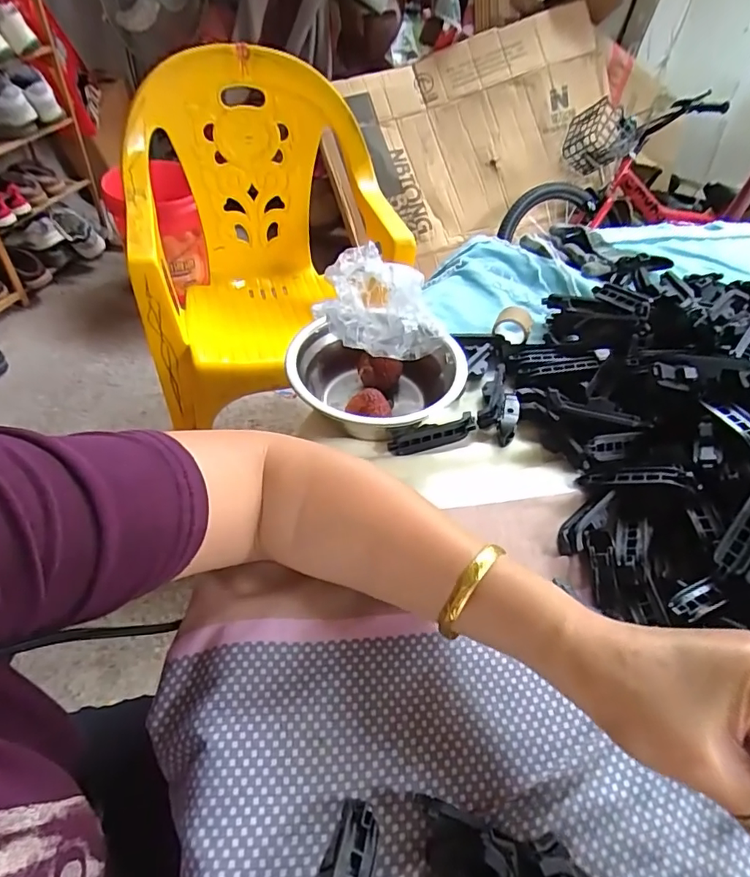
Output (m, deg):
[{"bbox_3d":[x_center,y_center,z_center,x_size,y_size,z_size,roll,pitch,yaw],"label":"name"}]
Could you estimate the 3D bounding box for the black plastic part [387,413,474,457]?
[{"bbox_3d":[0.045,-0.003,0.401,0.071,0.015,0.014,-16,52,-18],"label":"black plastic part"}]

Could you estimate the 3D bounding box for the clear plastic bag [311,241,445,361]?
[{"bbox_3d":[0.004,-0.107,0.417,0.087,0.061,0.067,-9,50,-13],"label":"clear plastic bag"}]

